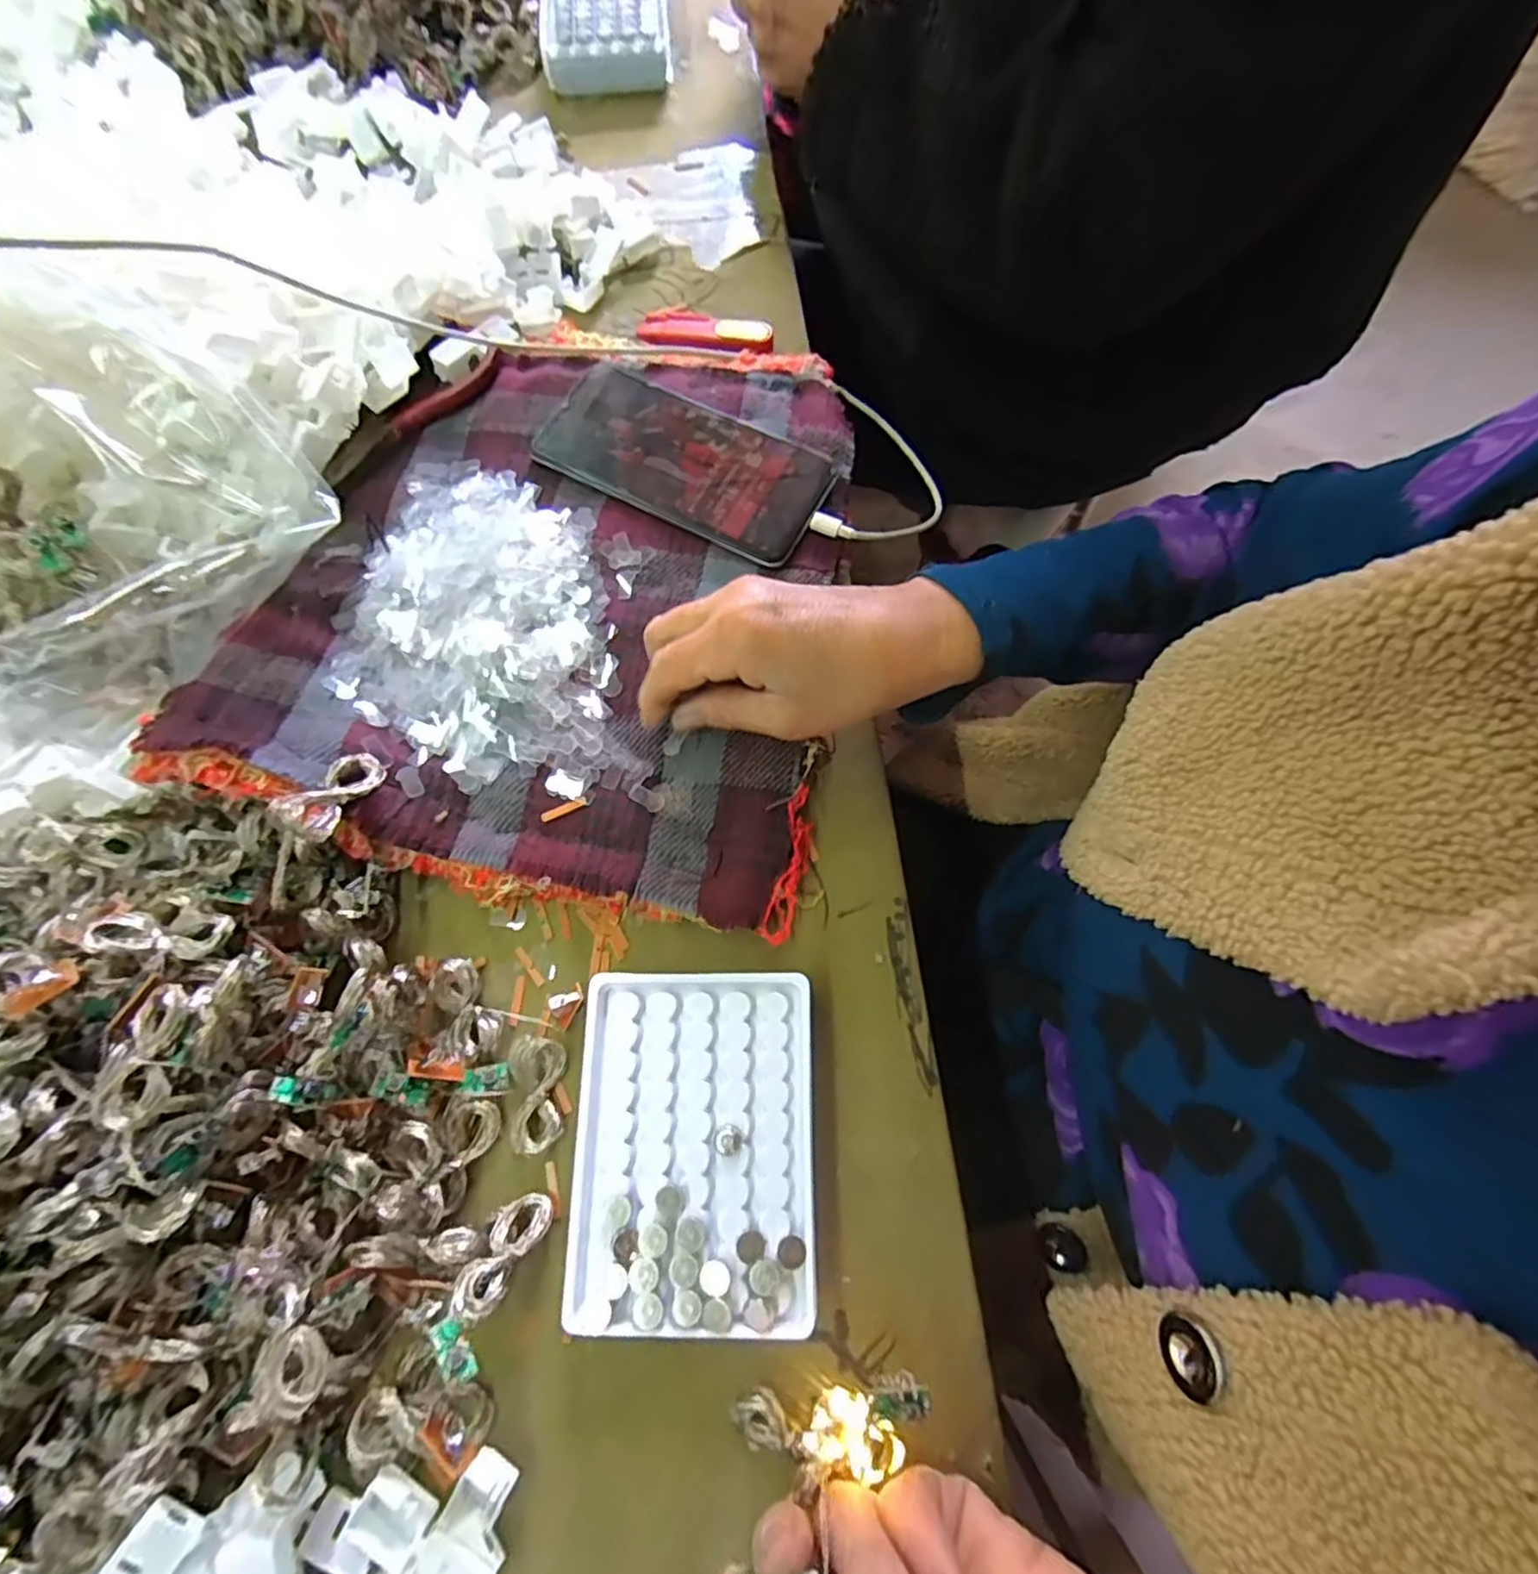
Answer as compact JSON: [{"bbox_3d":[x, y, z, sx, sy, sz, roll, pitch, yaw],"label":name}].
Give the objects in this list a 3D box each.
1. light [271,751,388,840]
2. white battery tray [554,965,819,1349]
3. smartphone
[{"bbox_3d":[-0.189,0.002,0.299,0.021,0.014,0.049,16,41,7],"label":"light"},{"bbox_3d":[-0.030,0.144,0.284,0.096,0.024,0.128,0,72,1],"label":"white battery tray"},{"bbox_3d":[-0.048,-0.184,0.383,0.159,0.011,0.076,26,74,10],"label":"smartphone"}]

